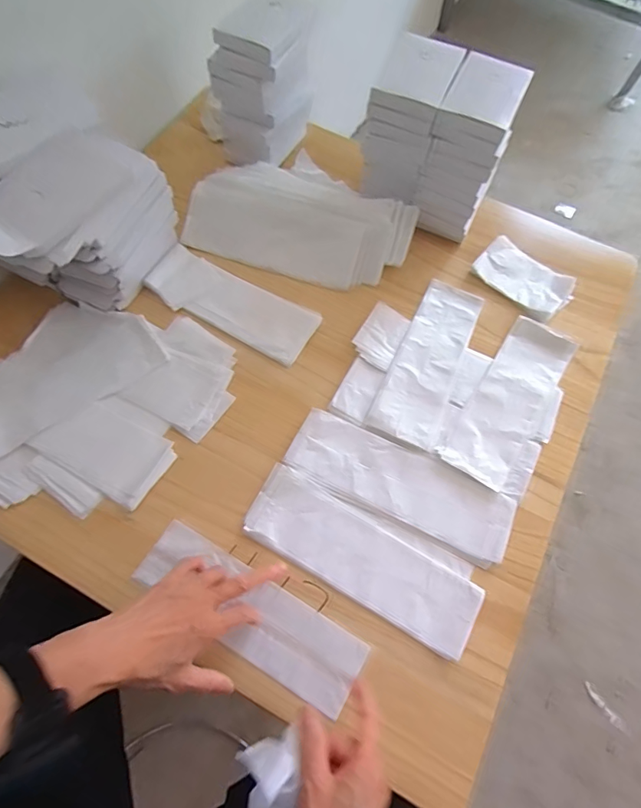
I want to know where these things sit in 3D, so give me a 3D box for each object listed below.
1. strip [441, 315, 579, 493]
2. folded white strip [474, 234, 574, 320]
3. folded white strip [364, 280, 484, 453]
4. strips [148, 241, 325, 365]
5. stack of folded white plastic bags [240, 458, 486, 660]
[{"bbox_3d":[0.241,-0.008,0.584,0.083,0.007,0.237,33,69,12],"label":"strip"},{"bbox_3d":[0.283,-0.176,0.644,0.129,0.010,0.076,41,71,14],"label":"folded white strip"},{"bbox_3d":[0.142,-0.060,0.603,0.083,0.013,0.241,24,70,9],"label":"folded white strip"},{"bbox_3d":[-0.120,-0.138,0.631,0.231,0.020,0.092,26,70,9],"label":"strips"},{"bbox_3d":[0.047,0.164,0.506,0.262,0.008,0.092,29,68,10],"label":"stack of folded white plastic bags"}]

